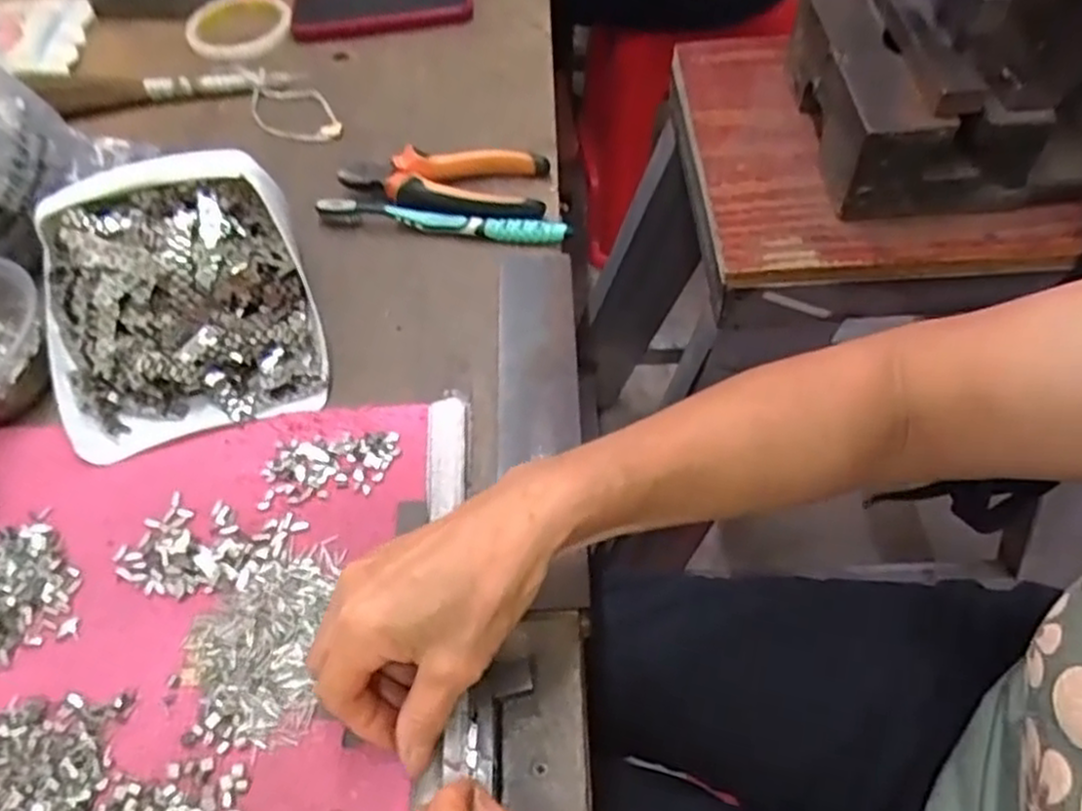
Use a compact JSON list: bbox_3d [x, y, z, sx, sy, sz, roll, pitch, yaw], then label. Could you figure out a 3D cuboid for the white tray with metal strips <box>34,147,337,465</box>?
[{"bbox_3d":[-0.222,-0.066,0.466,0.152,0.044,0.168,-17,87,-10],"label":"white tray with metal strips"}]

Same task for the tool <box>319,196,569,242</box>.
[{"bbox_3d":[-0.071,-0.131,0.551,0.184,0.021,0.012,8,57,8],"label":"tool"}]

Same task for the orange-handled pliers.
[{"bbox_3d":[-0.073,-0.163,0.568,0.151,0.030,0.066,5,57,6],"label":"orange-handled pliers"}]

